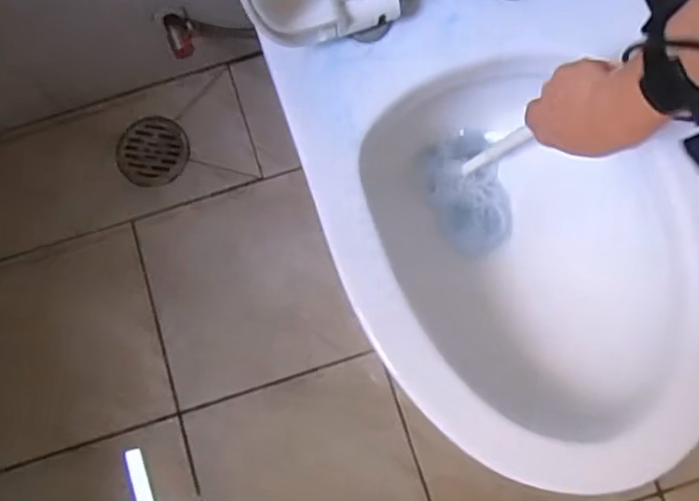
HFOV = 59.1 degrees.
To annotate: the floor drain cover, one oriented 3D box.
[{"bbox_3d":[-0.311,-0.158,0.973,0.109,0.011,0.115,-14,79,-2],"label":"floor drain cover"}]

